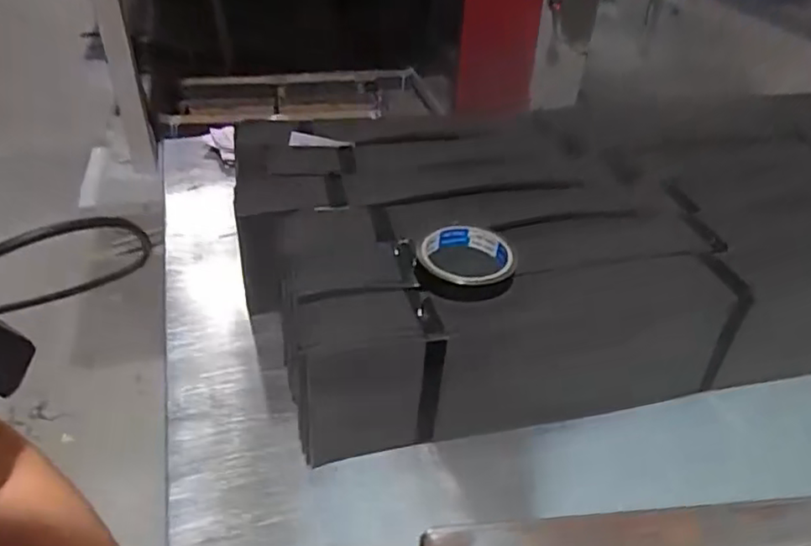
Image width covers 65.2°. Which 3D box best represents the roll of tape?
[{"bbox_3d":[0.055,-0.012,0.580,0.087,0.022,0.086,3,39,-3],"label":"roll of tape"}]

